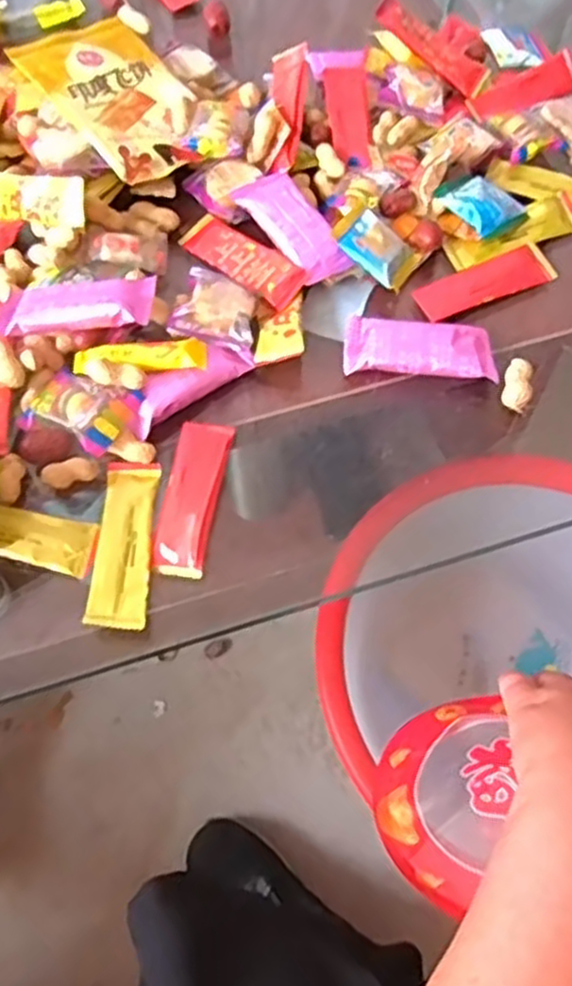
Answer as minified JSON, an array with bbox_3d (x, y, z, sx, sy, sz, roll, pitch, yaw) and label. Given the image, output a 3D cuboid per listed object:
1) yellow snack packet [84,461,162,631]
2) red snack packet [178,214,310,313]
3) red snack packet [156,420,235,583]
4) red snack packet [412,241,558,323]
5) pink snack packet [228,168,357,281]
[{"bbox_3d":[-0.093,0.028,0.436,0.032,0.007,0.104,-1,62,1],"label":"yellow snack packet"},{"bbox_3d":[-0.032,-0.166,0.534,0.111,0.007,0.033,40,83,28],"label":"red snack packet"},{"bbox_3d":[-0.056,0.002,0.455,0.031,0.010,0.100,8,62,5],"label":"red snack packet"},{"bbox_3d":[0.140,-0.148,0.529,0.101,0.011,0.031,-23,64,-11],"label":"red snack packet"},{"bbox_3d":[0.005,-0.186,0.526,0.038,0.009,0.094,-36,73,2],"label":"pink snack packet"}]

